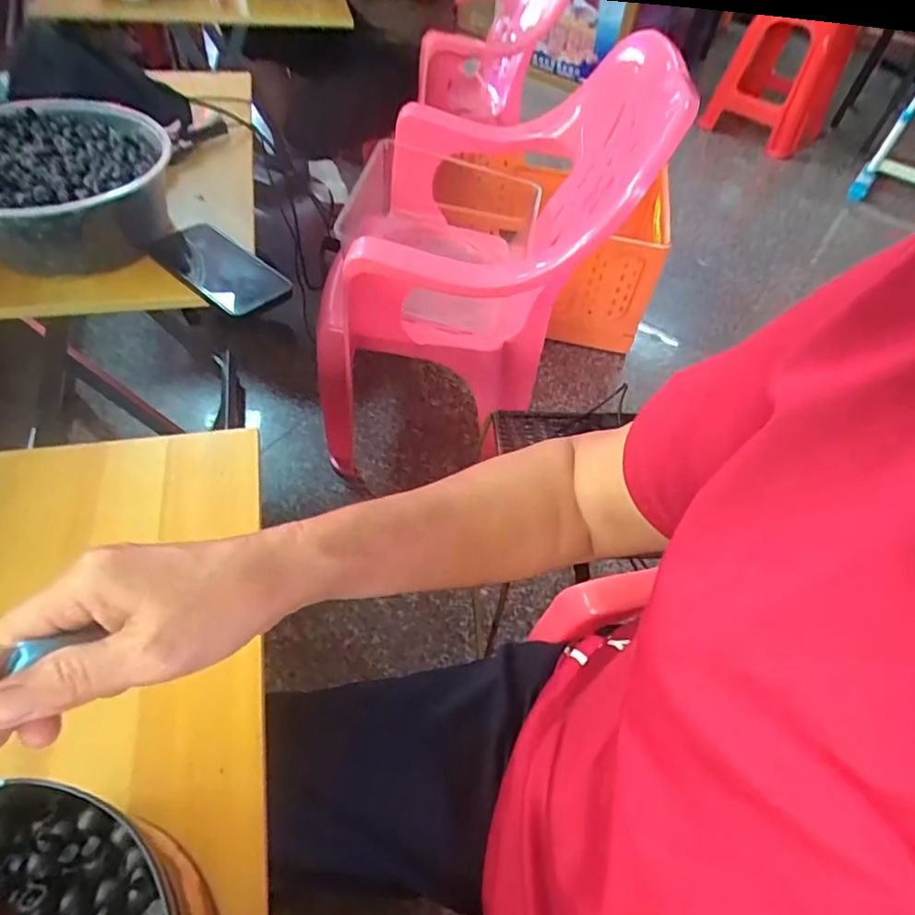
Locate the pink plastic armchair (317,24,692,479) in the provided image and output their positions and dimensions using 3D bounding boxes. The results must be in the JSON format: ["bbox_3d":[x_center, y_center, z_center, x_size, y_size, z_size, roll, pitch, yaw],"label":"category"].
[{"bbox_3d":[0.019,-0.340,1.065,0.487,0.706,0.545,11,51,2],"label":"pink plastic armchair"}]

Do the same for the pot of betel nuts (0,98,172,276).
[{"bbox_3d":[-0.440,-0.295,0.649,0.231,0.095,0.229,-6,52,-11],"label":"pot of betel nuts"}]

